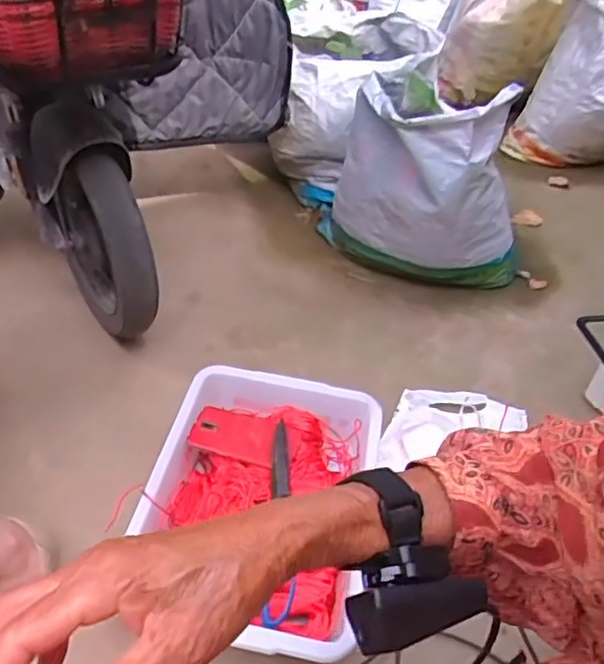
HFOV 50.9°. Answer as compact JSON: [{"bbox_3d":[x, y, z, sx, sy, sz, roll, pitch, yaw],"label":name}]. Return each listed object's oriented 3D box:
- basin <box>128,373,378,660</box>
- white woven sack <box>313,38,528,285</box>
[{"bbox_3d":[-0.065,0.243,0.920,0.313,0.098,0.419,12,41,5],"label":"basin"},{"bbox_3d":[0.277,-0.325,1.389,0.433,0.400,0.291,28,45,23],"label":"white woven sack"}]

